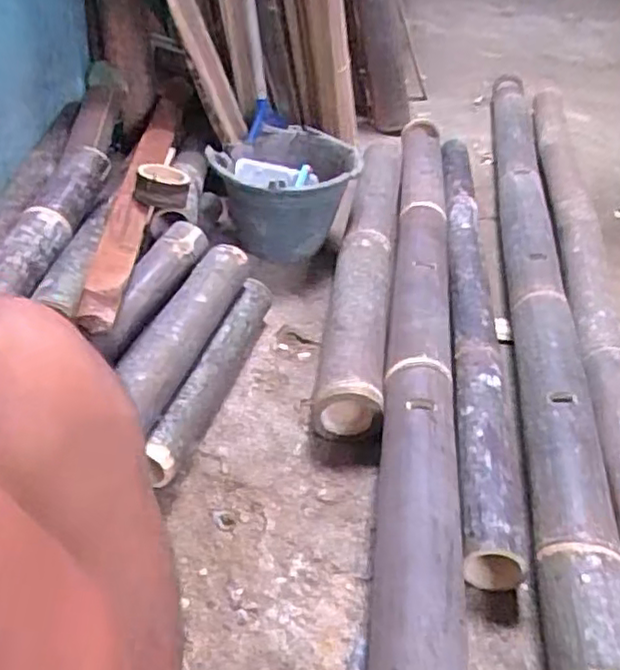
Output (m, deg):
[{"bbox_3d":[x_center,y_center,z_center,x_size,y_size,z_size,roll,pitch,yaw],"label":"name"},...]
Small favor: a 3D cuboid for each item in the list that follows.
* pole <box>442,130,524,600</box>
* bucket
[{"bbox_3d":[0.252,-0.070,1.086,0.069,0.071,1.000,6,39,4],"label":"pole"},{"bbox_3d":[-0.049,-0.241,1.200,0.236,0.188,0.235,2,39,-2],"label":"bucket"}]

